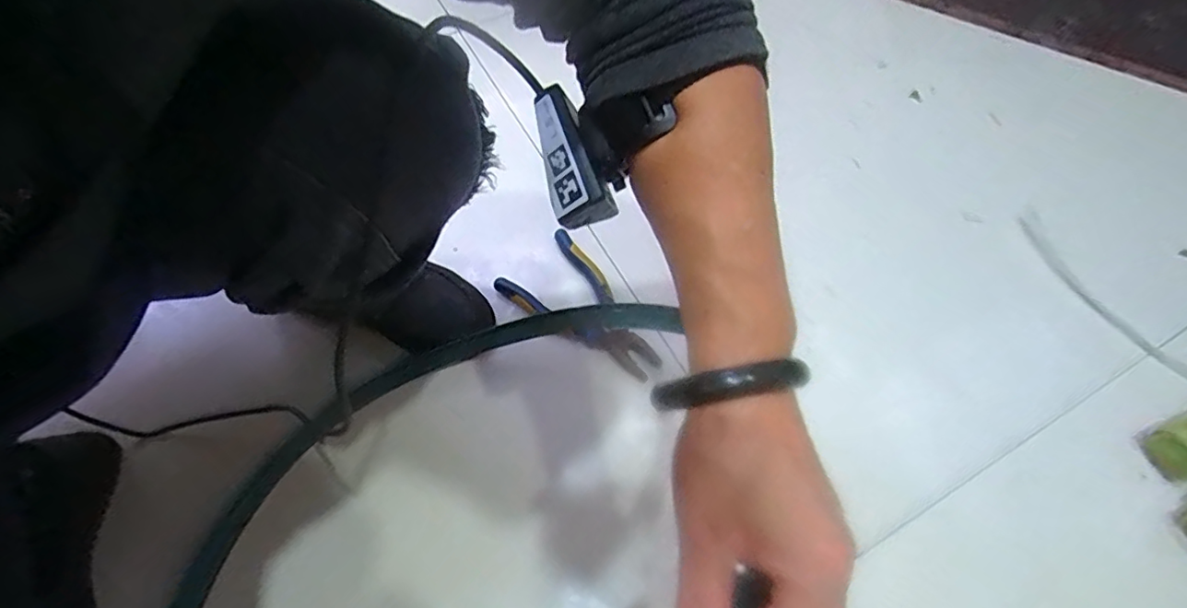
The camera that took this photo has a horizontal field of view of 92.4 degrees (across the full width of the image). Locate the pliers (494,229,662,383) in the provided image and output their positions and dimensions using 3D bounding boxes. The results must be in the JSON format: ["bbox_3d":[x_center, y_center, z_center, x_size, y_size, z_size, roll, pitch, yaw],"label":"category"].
[{"bbox_3d":[-0.010,0.009,0.601,0.097,0.017,0.186,-39,71,-17],"label":"pliers"}]

